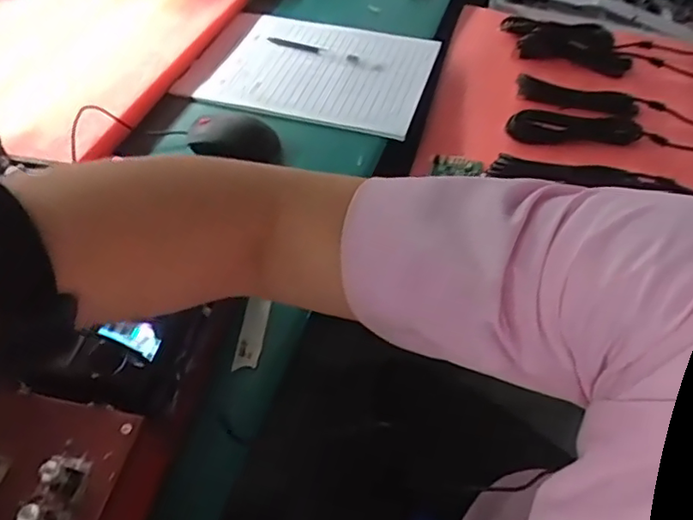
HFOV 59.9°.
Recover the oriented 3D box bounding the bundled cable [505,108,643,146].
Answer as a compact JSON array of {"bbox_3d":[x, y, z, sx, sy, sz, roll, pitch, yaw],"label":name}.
[{"bbox_3d":[0.268,-0.157,0.713,0.150,0.020,0.041,4,49,2],"label":"bundled cable"}]

